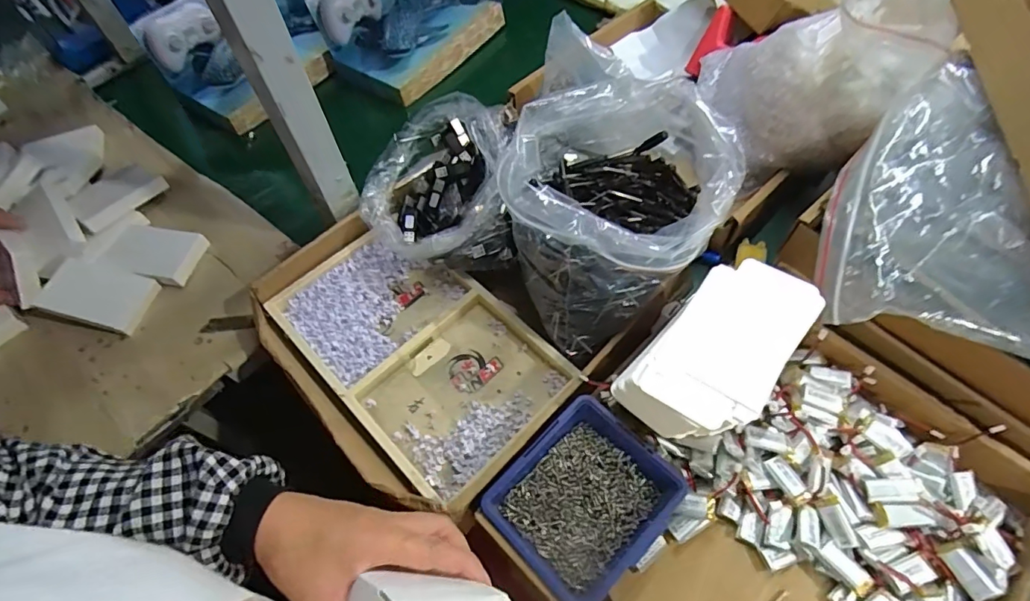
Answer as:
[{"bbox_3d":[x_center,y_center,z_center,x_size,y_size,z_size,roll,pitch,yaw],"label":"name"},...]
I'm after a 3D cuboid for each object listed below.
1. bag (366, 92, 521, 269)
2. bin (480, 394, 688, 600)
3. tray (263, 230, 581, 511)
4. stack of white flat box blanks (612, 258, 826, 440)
[{"bbox_3d":[-0.093,-0.138,0.608,0.179,0.130,0.200,-5,58,1],"label":"bag"},{"bbox_3d":[0.061,0.180,0.451,0.143,0.057,0.125,-39,64,-18],"label":"bin"},{"bbox_3d":[-0.112,0.049,0.562,0.335,0.033,0.197,38,68,23],"label":"tray"},{"bbox_3d":[0.180,0.053,0.457,0.195,0.076,0.105,-41,65,-19],"label":"stack of white flat box blanks"}]

